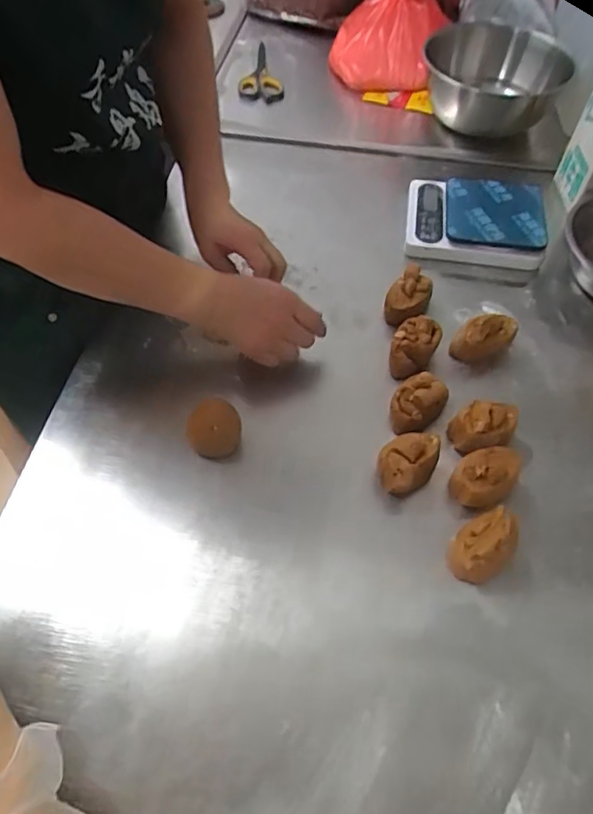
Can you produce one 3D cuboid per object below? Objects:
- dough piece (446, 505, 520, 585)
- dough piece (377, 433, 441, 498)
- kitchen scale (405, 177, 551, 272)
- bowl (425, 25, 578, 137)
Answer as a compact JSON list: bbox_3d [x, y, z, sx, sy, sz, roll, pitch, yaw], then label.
[{"bbox_3d":[0.166,0.119,0.484,0.067,0.051,0.043,-30,61,-19],"label":"dough piece"},{"bbox_3d":[0.107,0.057,0.538,0.064,0.060,0.046,-25,59,-16],"label":"dough piece"},{"bbox_3d":[0.234,-0.246,0.736,0.175,0.045,0.130,8,56,5],"label":"kitchen scale"},{"bbox_3d":[0.298,-0.486,0.857,0.191,0.124,0.191,0,56,0],"label":"bowl"}]

